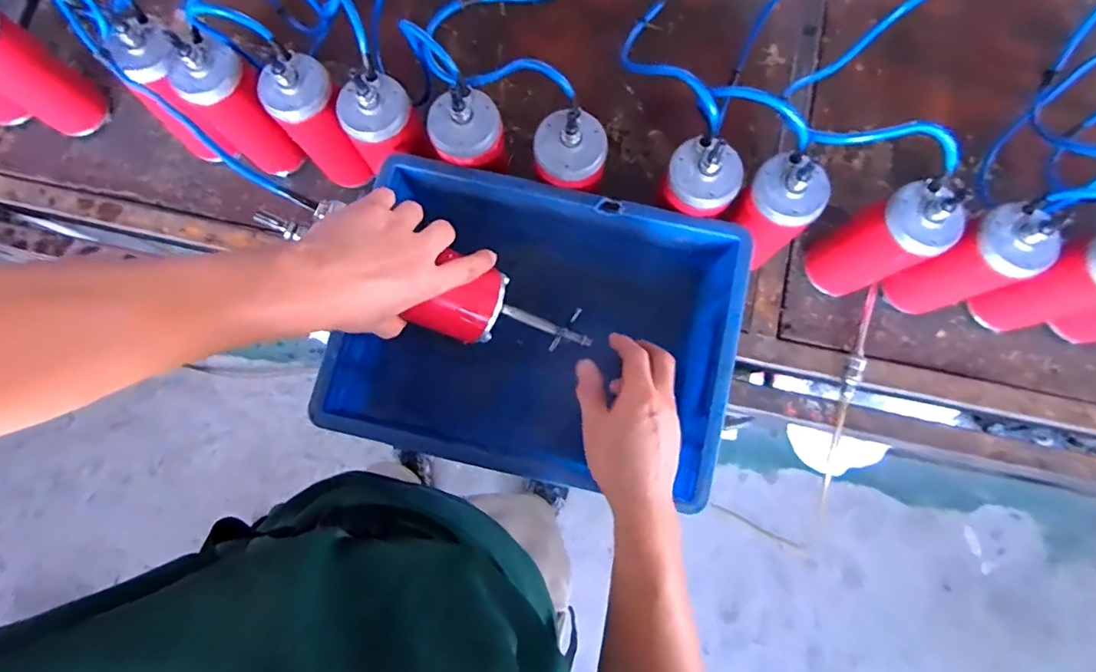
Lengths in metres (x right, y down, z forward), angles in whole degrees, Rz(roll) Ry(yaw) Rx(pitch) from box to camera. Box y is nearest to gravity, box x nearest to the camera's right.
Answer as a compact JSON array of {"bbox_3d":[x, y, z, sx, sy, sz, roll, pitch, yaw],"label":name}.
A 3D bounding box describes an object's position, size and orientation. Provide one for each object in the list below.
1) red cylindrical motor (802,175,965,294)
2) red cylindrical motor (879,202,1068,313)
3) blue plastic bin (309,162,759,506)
[{"bbox_3d":[0.367,-0.101,0.592,0.076,0.190,0.082,0,80,1],"label":"red cylindrical motor"},{"bbox_3d":[0.461,-0.078,0.588,0.063,0.205,0.075,-24,80,-3],"label":"red cylindrical motor"},{"bbox_3d":[-0.008,-0.006,0.582,0.392,0.114,0.287,12,81,3],"label":"blue plastic bin"}]

